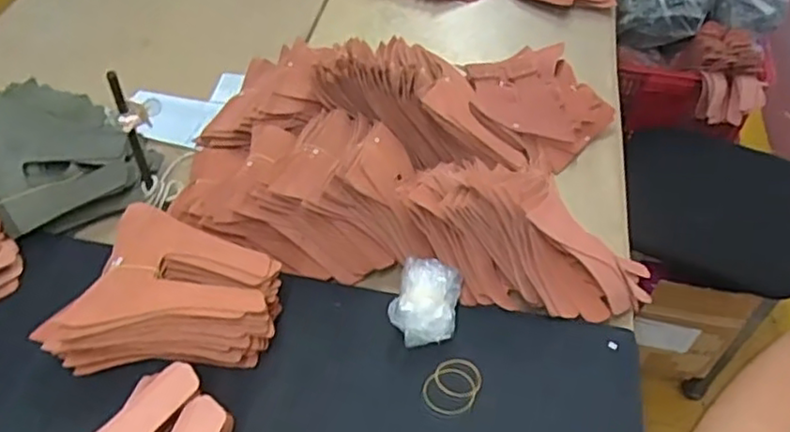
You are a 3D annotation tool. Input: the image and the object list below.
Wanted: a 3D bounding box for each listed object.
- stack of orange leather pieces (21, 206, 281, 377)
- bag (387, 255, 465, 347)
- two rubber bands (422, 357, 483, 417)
[{"bbox_3d":[-0.225,0.097,0.685,0.202,0.079,0.171,17,50,12],"label":"stack of orange leather pieces"},{"bbox_3d":[0.033,0.088,0.712,0.071,0.039,0.097,10,48,6],"label":"bag"},{"bbox_3d":[0.059,0.174,0.684,0.053,0.004,0.059,23,70,10],"label":"two rubber bands"}]

